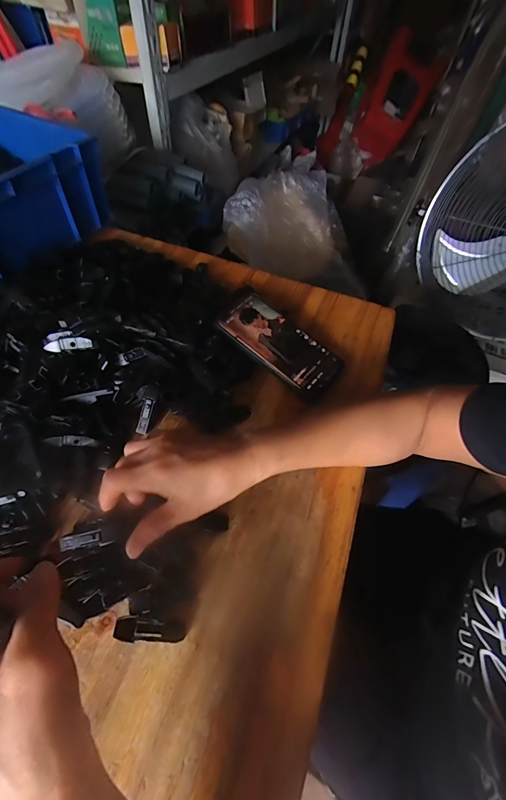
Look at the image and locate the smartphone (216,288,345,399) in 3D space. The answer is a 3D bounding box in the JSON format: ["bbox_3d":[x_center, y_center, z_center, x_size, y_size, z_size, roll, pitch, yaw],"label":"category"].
[{"bbox_3d":[0.032,-0.074,0.405,0.163,0.007,0.079,39,62,11],"label":"smartphone"}]

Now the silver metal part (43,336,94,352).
[{"bbox_3d":[-0.195,-0.058,0.337,0.048,0.009,0.011,-1,57,-5],"label":"silver metal part"}]

